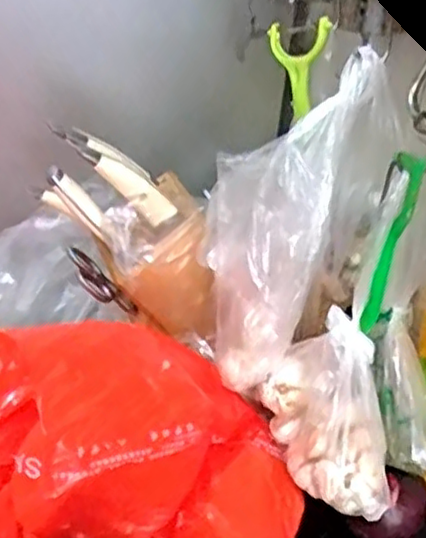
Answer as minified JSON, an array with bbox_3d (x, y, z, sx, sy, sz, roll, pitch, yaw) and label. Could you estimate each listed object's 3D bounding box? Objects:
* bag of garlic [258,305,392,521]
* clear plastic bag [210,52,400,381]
[{"bbox_3d":[0.103,0.117,0.566,0.060,0.127,0.131,-18,41,-28],"label":"bag of garlic"},{"bbox_3d":[0.066,-0.039,0.578,0.100,0.286,0.106,7,27,-42],"label":"clear plastic bag"}]

